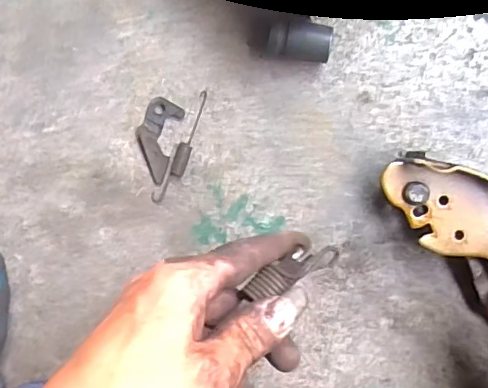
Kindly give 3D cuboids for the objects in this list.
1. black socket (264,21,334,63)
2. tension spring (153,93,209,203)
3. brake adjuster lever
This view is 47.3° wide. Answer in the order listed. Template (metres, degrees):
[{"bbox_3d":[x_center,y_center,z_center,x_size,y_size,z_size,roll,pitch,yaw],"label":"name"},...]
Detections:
[{"bbox_3d":[0.033,-0.091,0.338,0.038,0.026,0.021,4,95,3],"label":"black socket"},{"bbox_3d":[-0.039,-0.028,0.357,0.013,0.007,0.077,25,96,1],"label":"tension spring"},{"bbox_3d":[-0.057,-0.035,0.357,0.024,0.008,0.051,18,96,2],"label":"brake adjuster lever"}]

